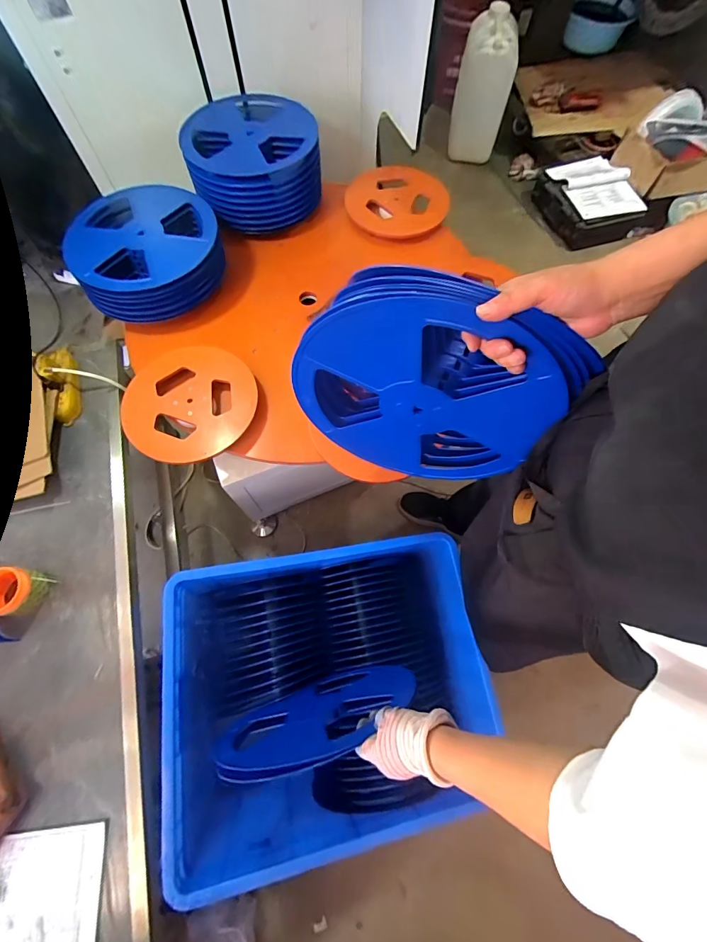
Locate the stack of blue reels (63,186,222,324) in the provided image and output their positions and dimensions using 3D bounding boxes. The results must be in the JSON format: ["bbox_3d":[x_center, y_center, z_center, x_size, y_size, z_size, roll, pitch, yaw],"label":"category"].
[{"bbox_3d":[-0.459,-0.506,0.891,0.309,0.105,0.292,-21,70,-10],"label":"stack of blue reels"}]

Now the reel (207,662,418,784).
[{"bbox_3d":[-0.056,0.385,0.628,0.314,0.316,0.025,-17,81,-12],"label":"reel"}]

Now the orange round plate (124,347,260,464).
[{"bbox_3d":[-0.343,-0.148,0.815,0.262,0.025,0.268,0,66,0],"label":"orange round plate"}]

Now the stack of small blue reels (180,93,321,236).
[{"bbox_3d":[-0.265,-0.803,1.017,0.316,0.160,0.322,-20,70,-9],"label":"stack of small blue reels"}]

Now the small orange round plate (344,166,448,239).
[{"bbox_3d":[0.117,-0.719,1.044,0.266,0.031,0.221,1,68,-1],"label":"small orange round plate"}]

